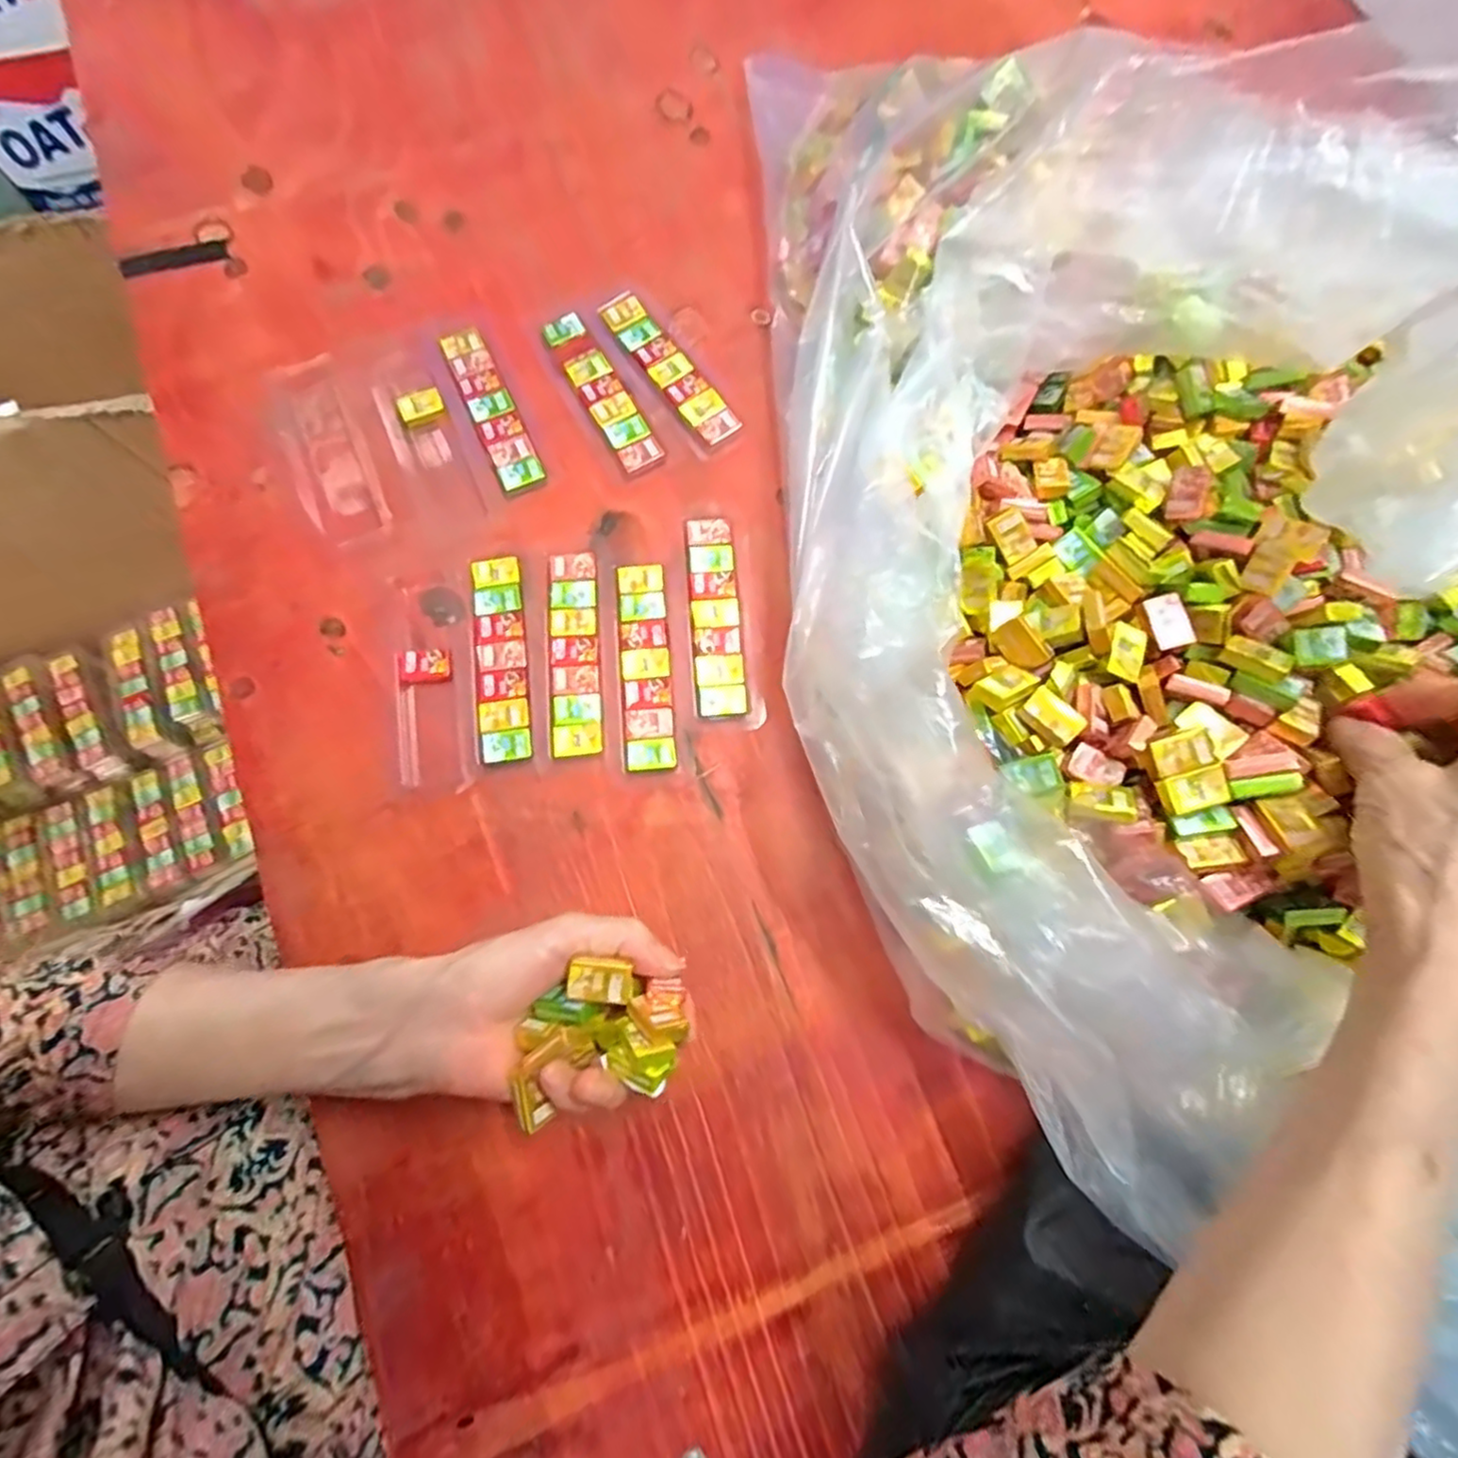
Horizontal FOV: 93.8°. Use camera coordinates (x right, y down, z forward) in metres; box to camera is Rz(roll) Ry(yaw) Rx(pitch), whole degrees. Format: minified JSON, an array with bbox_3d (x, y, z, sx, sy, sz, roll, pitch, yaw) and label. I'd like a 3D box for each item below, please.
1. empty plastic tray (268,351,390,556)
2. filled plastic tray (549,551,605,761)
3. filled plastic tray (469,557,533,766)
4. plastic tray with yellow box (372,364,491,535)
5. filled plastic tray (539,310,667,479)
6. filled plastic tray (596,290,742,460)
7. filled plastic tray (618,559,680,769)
[{"bbox_3d":[-0.247,-0.170,0.415,0.045,0.010,0.126,-24,76,-6],"label":"empty plastic tray"},{"bbox_3d":[-0.085,-0.044,0.375,0.026,0.004,0.120,-5,75,-1],"label":"filled plastic tray"},{"bbox_3d":[-0.126,-0.039,0.376,0.029,0.005,0.118,-7,75,-2],"label":"filled plastic tray"},{"bbox_3d":[-0.182,-0.171,0.410,0.039,0.010,0.119,-25,76,-6],"label":"plastic tray with yellow box"},{"bbox_3d":[-0.078,-0.207,0.421,0.026,0.010,0.121,-29,77,-7],"label":"filled plastic tray"},{"bbox_3d":[-0.038,-0.222,0.426,0.033,0.013,0.122,-33,77,-8],"label":"filled plastic tray"},{"bbox_3d":[-0.046,-0.035,0.377,0.027,0.006,0.119,-5,75,-1],"label":"filled plastic tray"}]

